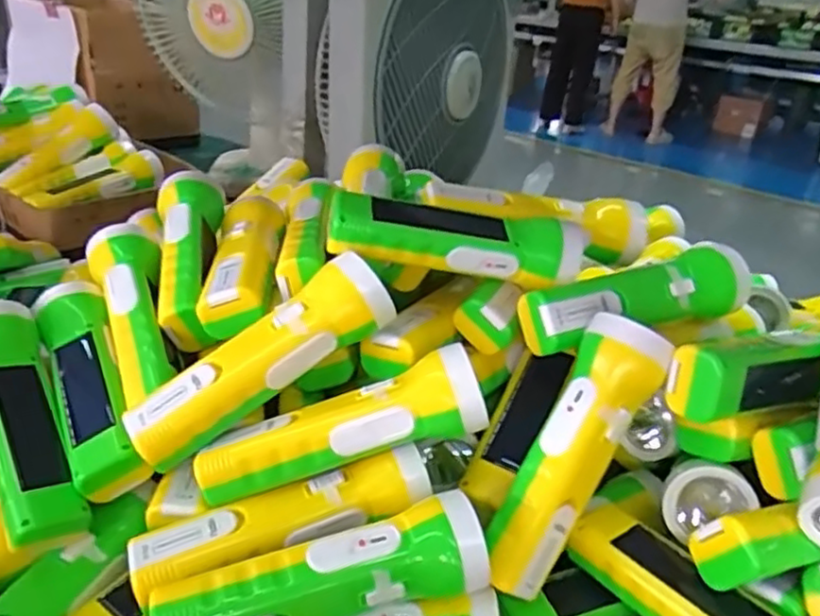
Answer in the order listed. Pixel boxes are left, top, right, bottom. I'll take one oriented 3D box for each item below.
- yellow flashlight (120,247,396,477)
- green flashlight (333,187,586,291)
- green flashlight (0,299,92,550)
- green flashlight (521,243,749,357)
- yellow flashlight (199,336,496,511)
[{"bbox_3d":[-0.087,0.031,0.410,0.169,0.042,0.043,-36,41,-14],"label":"yellow flashlight"},{"bbox_3d":[0.031,-0.048,0.457,0.173,0.041,0.049,-1,28,-10],"label":"green flashlight"},{"bbox_3d":[-0.242,0.067,0.419,0.048,0.038,0.167,-15,55,-32],"label":"green flashlight"},{"bbox_3d":[0.155,-0.009,0.464,0.177,0.050,0.046,-9,30,-25],"label":"green flashlight"},{"bbox_3d":[-0.040,0.070,0.394,0.166,0.041,0.040,-19,30,-2],"label":"yellow flashlight"}]

